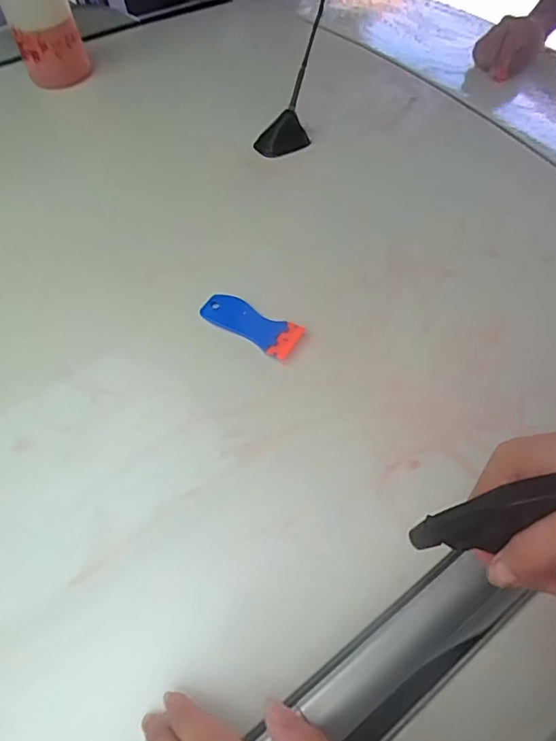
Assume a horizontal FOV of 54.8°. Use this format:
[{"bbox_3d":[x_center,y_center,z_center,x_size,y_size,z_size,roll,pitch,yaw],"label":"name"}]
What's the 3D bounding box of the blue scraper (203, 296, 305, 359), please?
[{"bbox_3d":[-0.027,-0.044,0.491,0.097,0.008,0.037,24,61,18],"label":"blue scraper"}]

